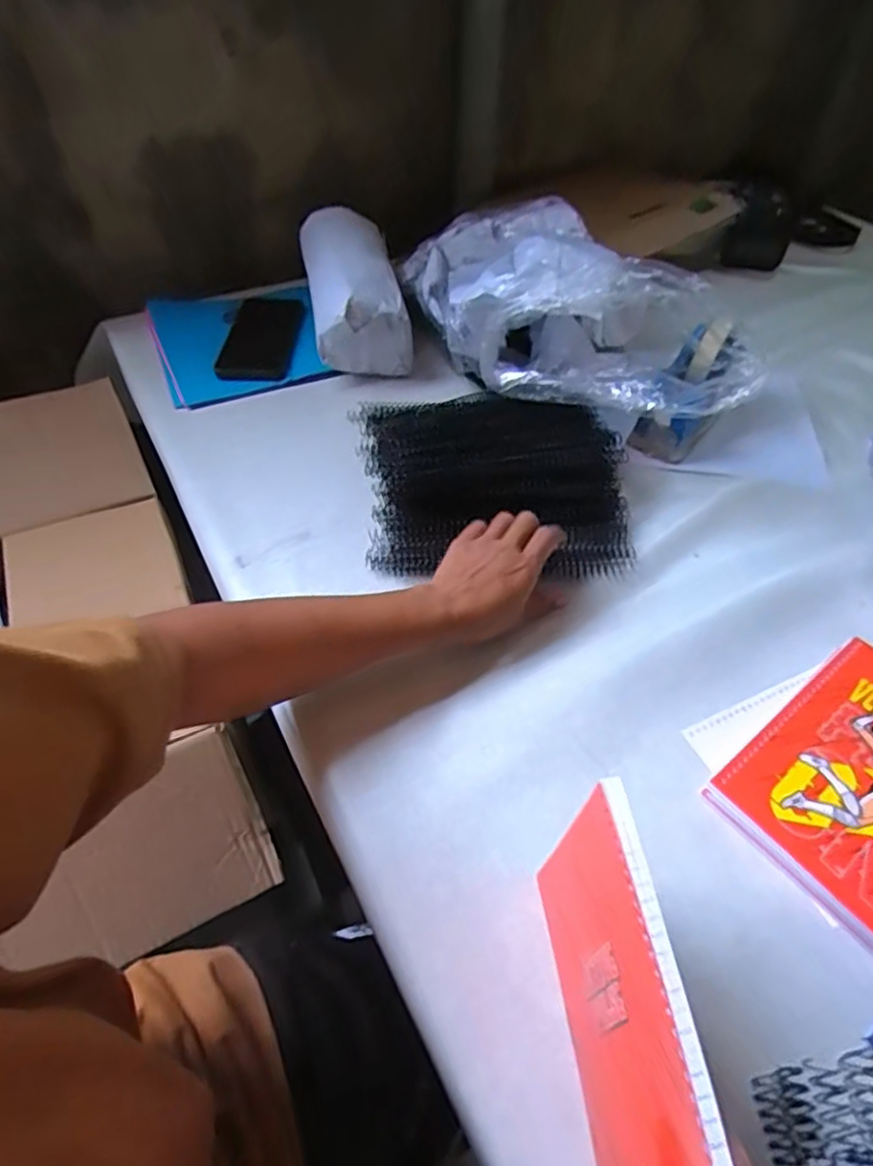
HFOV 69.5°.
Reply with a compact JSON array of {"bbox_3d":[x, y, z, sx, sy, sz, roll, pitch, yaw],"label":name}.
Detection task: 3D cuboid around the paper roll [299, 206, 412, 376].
[{"bbox_3d":[-0.103,-0.363,0.776,0.107,0.097,0.235,-8,51,-10],"label":"paper roll"}]

